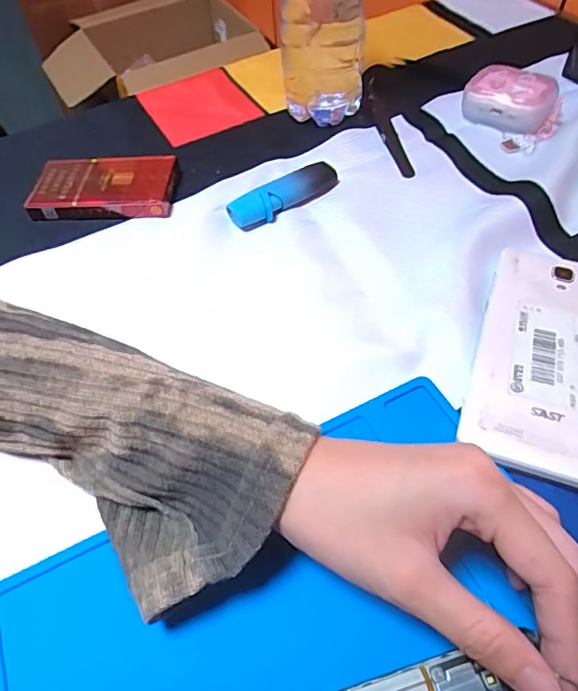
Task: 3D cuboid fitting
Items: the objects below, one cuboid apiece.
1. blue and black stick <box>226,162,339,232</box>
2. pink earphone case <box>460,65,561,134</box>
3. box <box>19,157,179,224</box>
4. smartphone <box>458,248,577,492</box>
[{"bbox_3d":[-0.003,-0.107,0.361,0.084,0.013,0.022,-31,57,-17],"label":"blue and black stick"},{"bbox_3d":[0.170,-0.188,0.395,0.064,0.030,0.039,27,60,22],"label":"pink earphone case"},{"bbox_3d":[-0.134,-0.114,0.375,0.102,0.017,0.052,-3,54,2],"label":"box"},{"bbox_3d":[0.136,0.003,0.265,0.070,0.009,0.142,16,57,16],"label":"smartphone"}]

